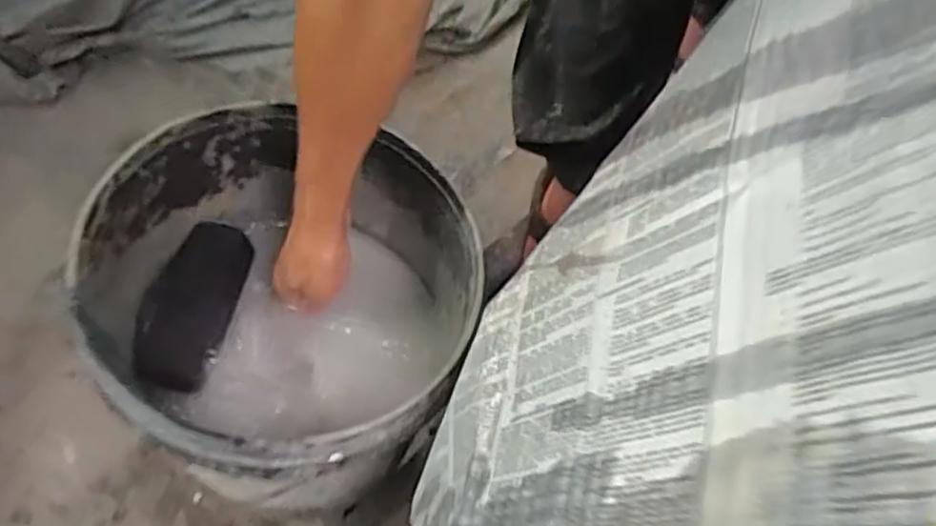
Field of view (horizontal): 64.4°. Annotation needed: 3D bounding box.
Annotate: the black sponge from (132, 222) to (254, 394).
[{"bbox_3d":[-0.250,0.036,0.670,0.068,0.029,0.160,10,62,3],"label":"black sponge"}]

